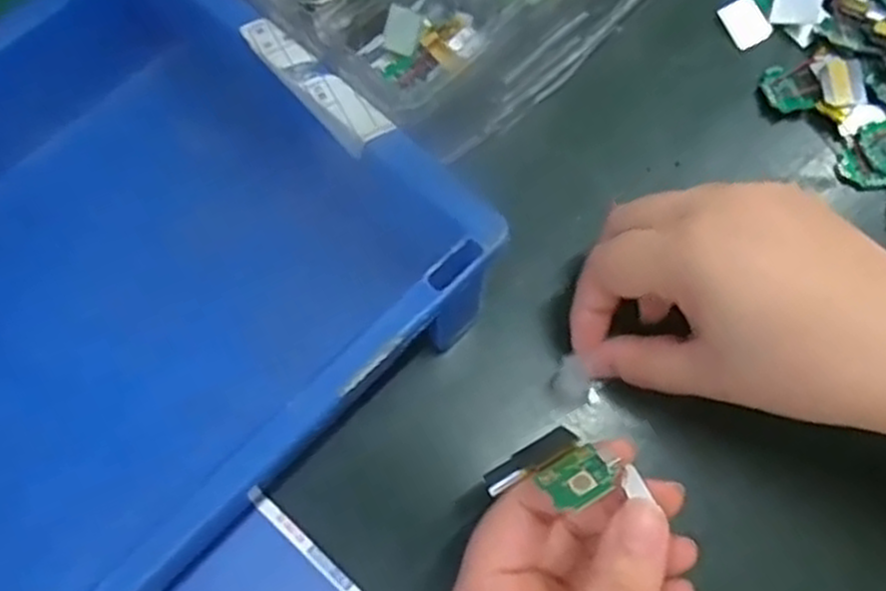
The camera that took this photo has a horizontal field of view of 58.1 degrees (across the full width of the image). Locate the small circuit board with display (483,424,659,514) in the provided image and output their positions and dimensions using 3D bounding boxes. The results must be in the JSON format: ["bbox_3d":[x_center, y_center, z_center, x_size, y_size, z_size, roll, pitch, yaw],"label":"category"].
[{"bbox_3d":[0.035,0.059,0.259,0.035,0.037,0.007,-35,117,-7],"label":"small circuit board with display"}]

